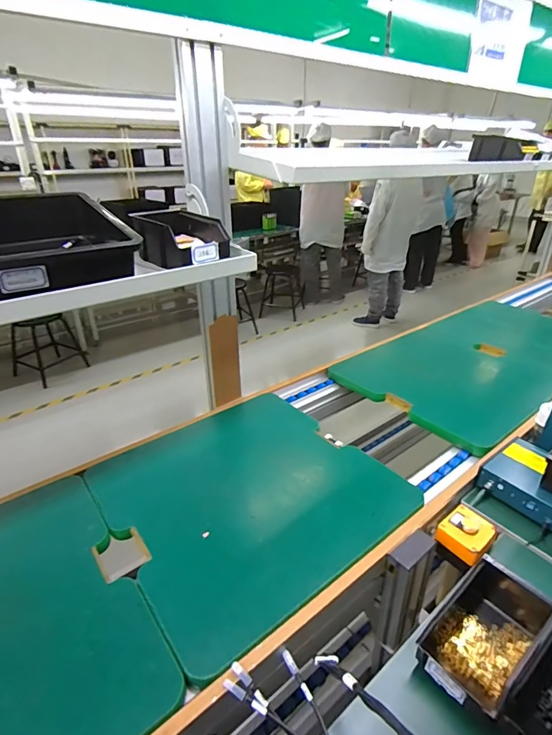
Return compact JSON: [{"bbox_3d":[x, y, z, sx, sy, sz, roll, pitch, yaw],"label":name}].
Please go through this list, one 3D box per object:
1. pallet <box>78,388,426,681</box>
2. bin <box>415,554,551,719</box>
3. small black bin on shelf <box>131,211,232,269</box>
[{"bbox_3d":[-0.052,0.233,0.795,0.491,0.032,0.500,-21,34,-33],"label":"pallet"},{"bbox_3d":[0.290,0.358,0.550,0.203,0.077,0.107,-21,34,-33],"label":"bin"},{"bbox_3d":[-0.167,-0.230,0.720,0.120,0.064,0.180,-24,36,-37],"label":"small black bin on shelf"}]

